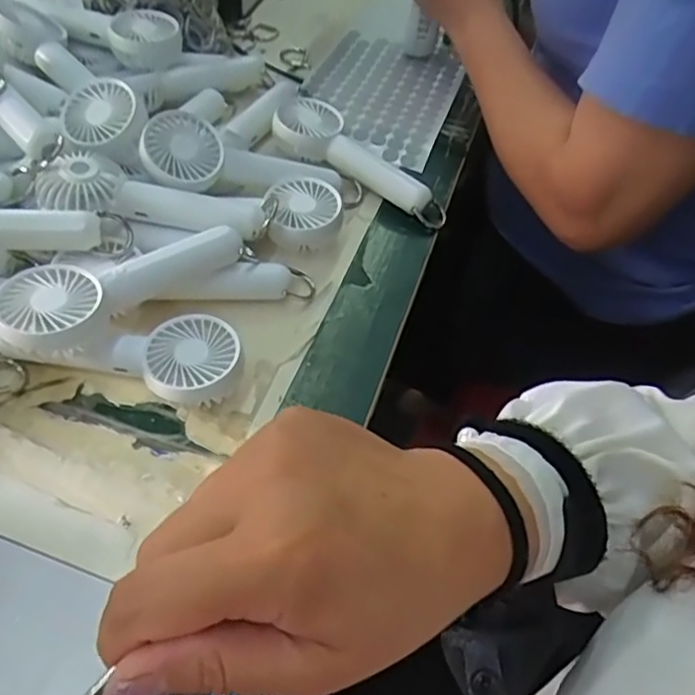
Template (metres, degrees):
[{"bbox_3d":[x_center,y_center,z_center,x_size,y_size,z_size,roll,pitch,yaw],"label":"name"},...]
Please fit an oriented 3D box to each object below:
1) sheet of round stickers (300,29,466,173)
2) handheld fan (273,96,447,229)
[{"bbox_3d":[0.032,-0.245,0.599,0.134,0.010,0.190,18,53,9],"label":"sheet of round stickers"},{"bbox_3d":[0.015,-0.156,0.511,0.153,0.037,0.055,26,55,15],"label":"handheld fan"}]

